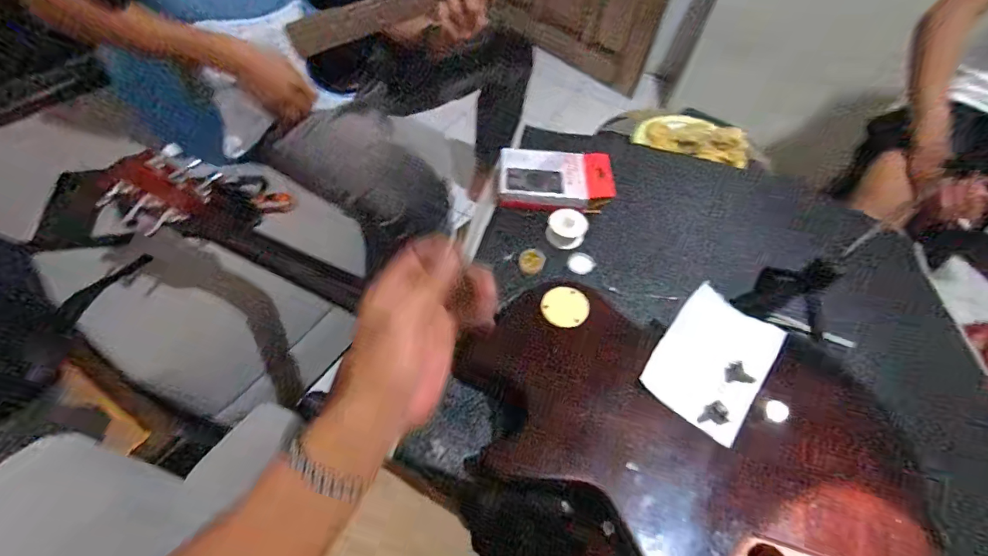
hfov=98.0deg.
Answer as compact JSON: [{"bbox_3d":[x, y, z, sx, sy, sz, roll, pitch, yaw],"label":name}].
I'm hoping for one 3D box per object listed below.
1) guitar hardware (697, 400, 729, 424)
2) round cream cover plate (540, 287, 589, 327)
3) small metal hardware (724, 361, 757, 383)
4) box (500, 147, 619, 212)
[{"bbox_3d":[0.215,0.135,0.421,0.029,0.009,0.020,-13,56,-13],"label":"guitar hardware"},{"bbox_3d":[0.082,0.032,0.493,0.052,0.006,0.052,2,54,-3],"label":"round cream cover plate"},{"bbox_3d":[0.251,0.097,0.440,0.025,0.012,0.020,9,54,2],"label":"small metal hardware"},{"bbox_3d":[0.097,-0.152,0.678,0.182,0.035,0.122,1,54,-4],"label":"box"}]

